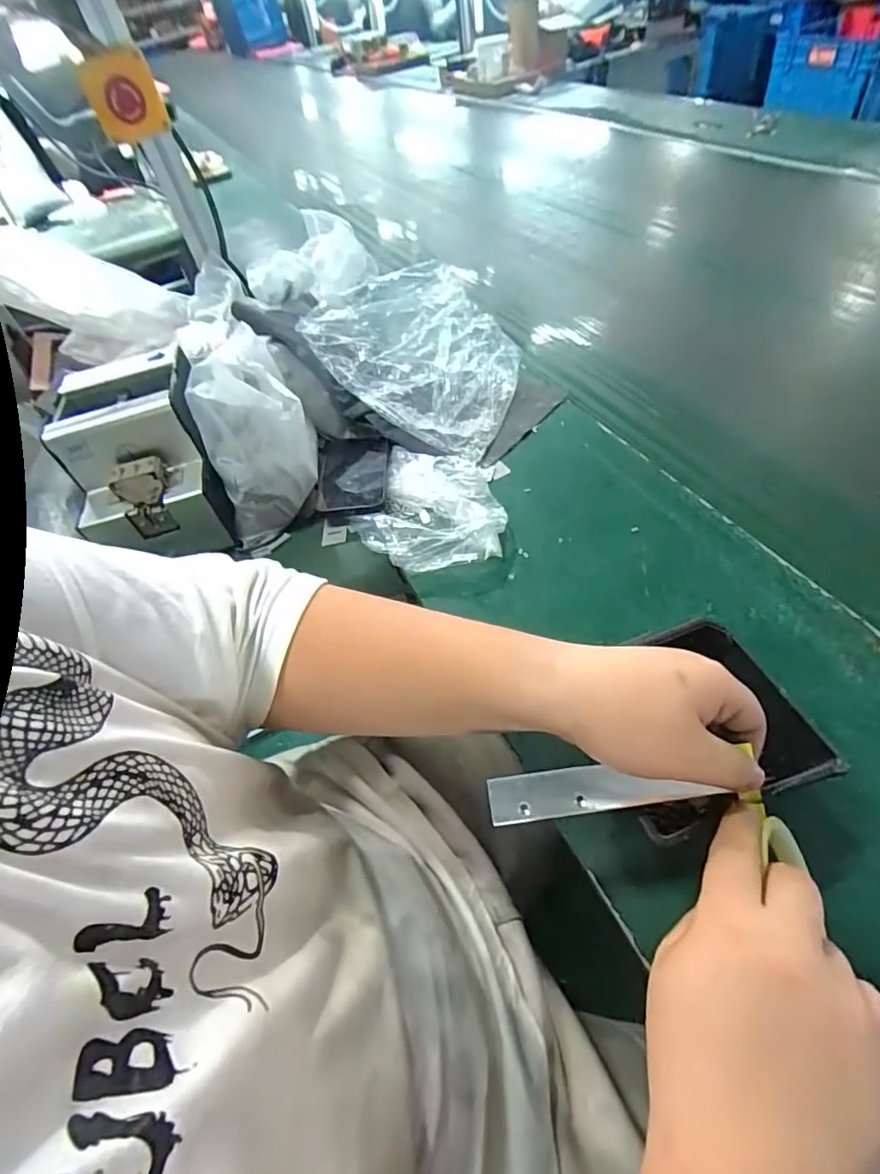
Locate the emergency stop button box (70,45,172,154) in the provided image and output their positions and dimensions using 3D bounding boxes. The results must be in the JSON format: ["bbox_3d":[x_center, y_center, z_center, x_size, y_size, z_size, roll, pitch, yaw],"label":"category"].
[{"bbox_3d":[-0.358,-0.553,0.620,0.077,0.079,0.055,-23,50,-9],"label":"emergency stop button box"}]

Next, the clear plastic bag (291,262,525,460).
[{"bbox_3d":[-0.032,-0.280,0.671,0.239,0.118,0.212,14,56,22],"label":"clear plastic bag"}]

